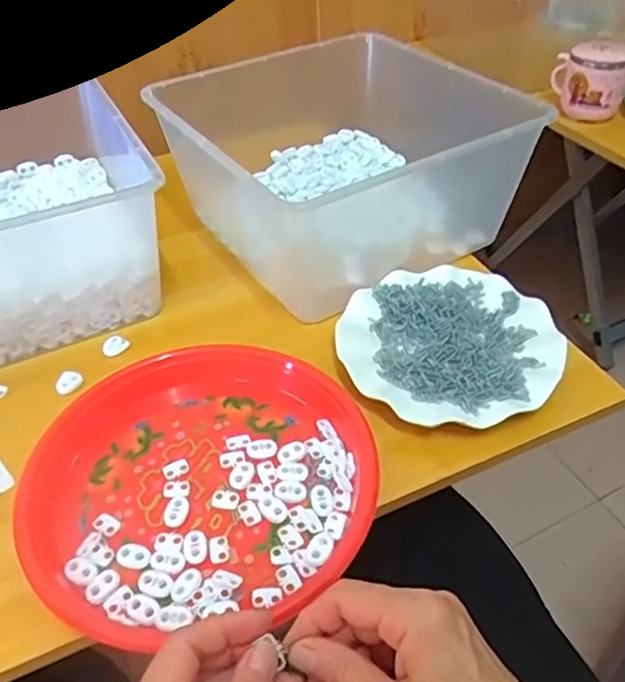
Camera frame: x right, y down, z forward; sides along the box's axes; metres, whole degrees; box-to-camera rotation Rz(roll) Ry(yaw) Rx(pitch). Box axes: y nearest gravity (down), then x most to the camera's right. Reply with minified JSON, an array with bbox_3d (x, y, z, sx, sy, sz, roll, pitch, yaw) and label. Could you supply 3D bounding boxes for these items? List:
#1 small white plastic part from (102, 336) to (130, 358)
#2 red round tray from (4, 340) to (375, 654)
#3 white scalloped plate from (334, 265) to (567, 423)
[{"bbox_3d":[-0.177,0.004,0.564,0.023,0.008,0.019,-17,48,-15],"label":"small white plastic part"},{"bbox_3d":[-0.081,0.090,0.455,0.238,0.022,0.225,0,46,0],"label":"red round tray"},{"bbox_3d":[0.116,0.001,0.539,0.180,0.022,0.178,-2,45,2],"label":"white scalloped plate"}]

